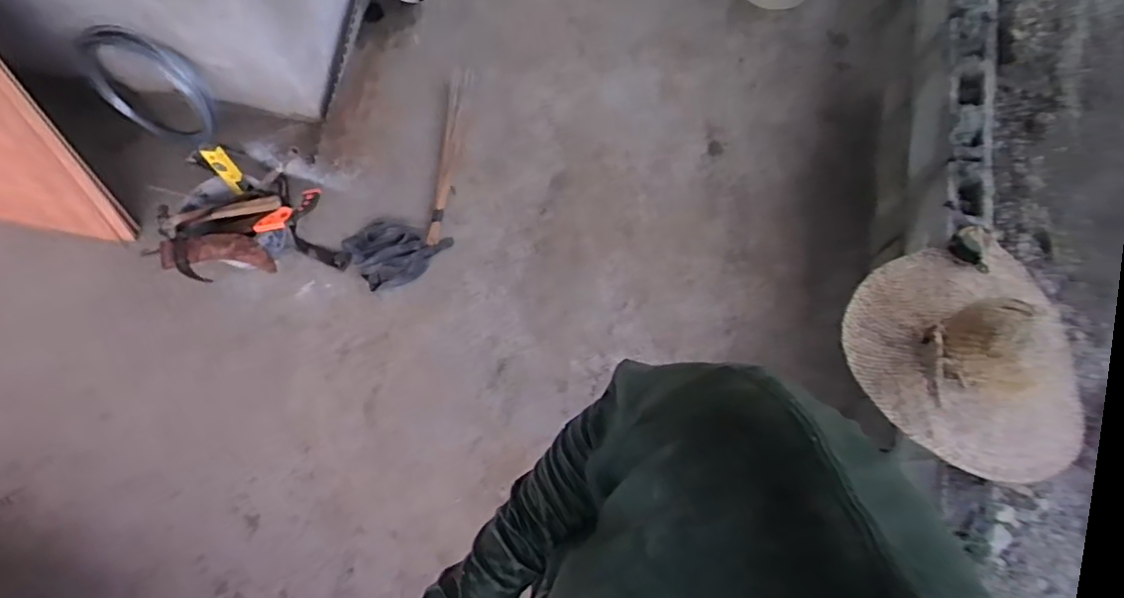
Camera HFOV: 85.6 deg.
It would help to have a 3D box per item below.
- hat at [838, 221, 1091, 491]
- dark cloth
[{"bbox_3d":[0.808,0.087,1.236,0.407,0.211,0.517,-6,49,12],"label":"hat"},{"bbox_3d":[-0.494,-0.158,1.832,0.281,0.065,0.222,-33,78,-9],"label":"dark cloth"}]

